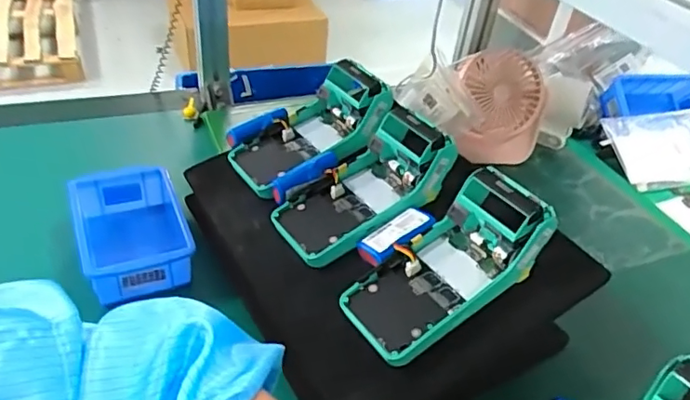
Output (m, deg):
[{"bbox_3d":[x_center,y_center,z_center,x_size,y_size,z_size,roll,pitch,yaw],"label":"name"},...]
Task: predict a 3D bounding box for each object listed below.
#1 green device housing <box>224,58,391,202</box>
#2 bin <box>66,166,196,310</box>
[{"bbox_3d":[-0.031,-0.065,0.573,0.171,0.065,0.088,-33,47,-1],"label":"green device housing"},{"bbox_3d":[-0.213,0.035,0.554,0.099,0.064,0.138,-10,42,-22],"label":"bin"}]

